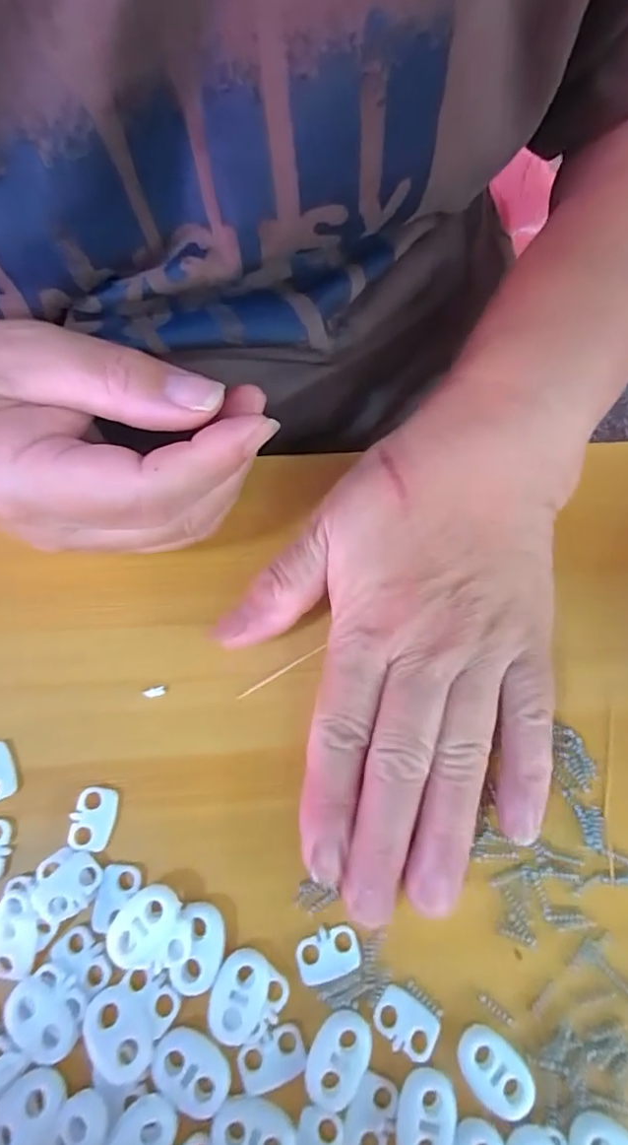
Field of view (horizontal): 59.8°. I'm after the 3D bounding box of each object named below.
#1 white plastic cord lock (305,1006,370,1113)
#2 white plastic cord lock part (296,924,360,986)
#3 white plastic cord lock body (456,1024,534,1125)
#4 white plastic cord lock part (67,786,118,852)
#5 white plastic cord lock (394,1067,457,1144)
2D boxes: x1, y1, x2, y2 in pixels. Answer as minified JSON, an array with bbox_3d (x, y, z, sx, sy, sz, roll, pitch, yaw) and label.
[{"bbox_3d":[0.007,0.134,0.151,0.015,0.005,0.022,22,67,7],"label":"white plastic cord lock"},{"bbox_3d":[0.004,0.112,0.161,0.018,0.004,0.013,-17,68,-10],"label":"white plastic cord lock part"},{"bbox_3d":[0.050,0.138,0.151,0.015,0.005,0.022,-36,73,-16],"label":"white plastic cord lock body"},{"bbox_3d":[-0.070,0.078,0.173,0.013,0.004,0.018,5,66,0],"label":"white plastic cord lock part"},{"bbox_3d":[0.030,0.147,0.146,0.015,0.005,0.021,18,67,5],"label":"white plastic cord lock"}]

